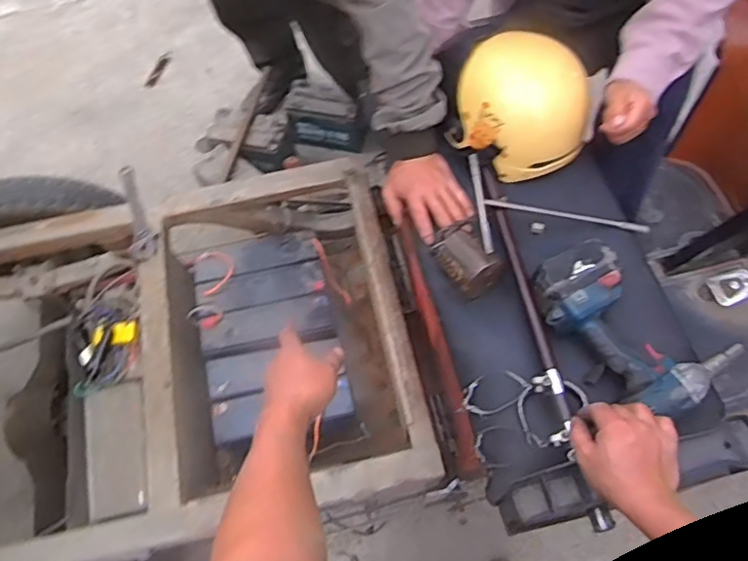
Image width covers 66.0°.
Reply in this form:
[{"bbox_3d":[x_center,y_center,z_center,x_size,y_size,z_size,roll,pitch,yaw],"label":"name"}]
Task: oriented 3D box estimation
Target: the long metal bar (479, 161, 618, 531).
[{"bbox_3d":[0.213,0.053,0.759,0.025,0.022,0.508,-10,62,-2],"label":"long metal bar"}]

